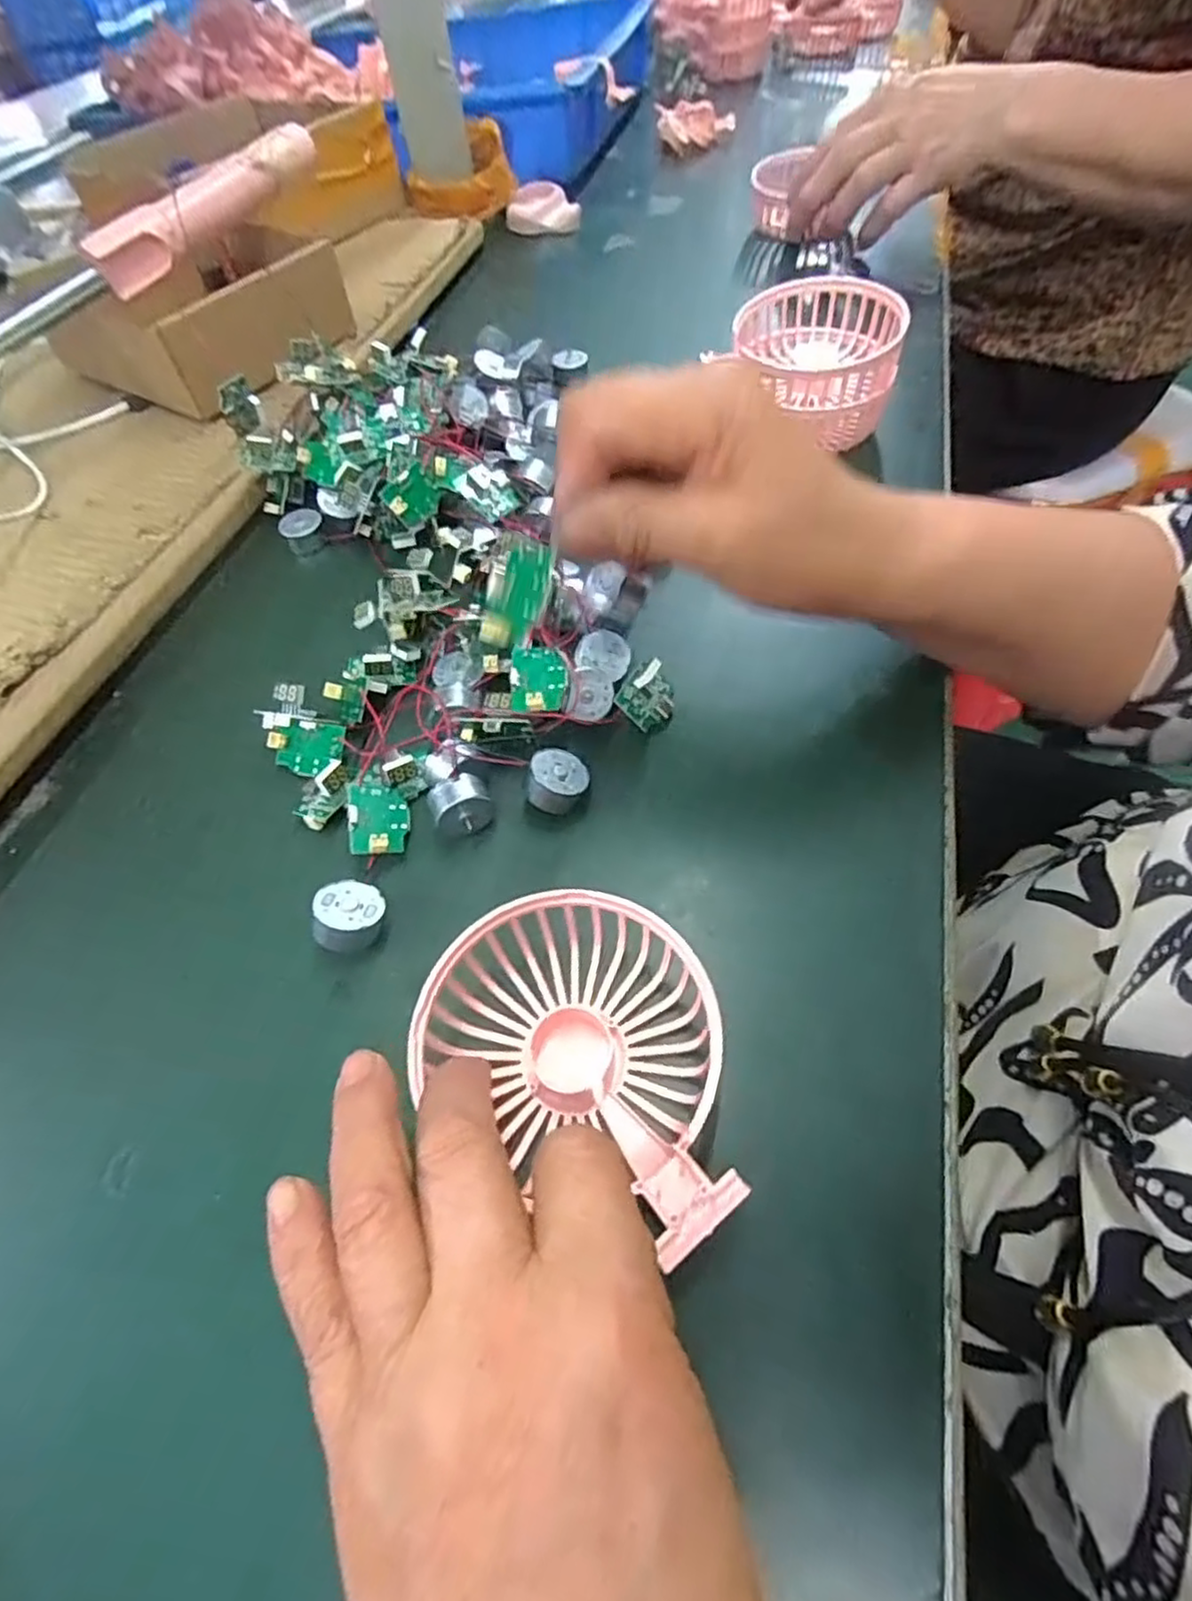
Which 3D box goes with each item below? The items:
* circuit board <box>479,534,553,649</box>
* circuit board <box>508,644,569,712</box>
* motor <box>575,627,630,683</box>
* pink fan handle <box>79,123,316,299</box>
[{"bbox_3d":[-0.024,-0.064,0.211,0.023,0.004,0.034,17,92,30],"label":"circuit board"},{"bbox_3d":[-0.023,-0.051,0.284,0.023,0.008,0.028,-1,79,-5],"label":"circuit board"},{"bbox_3d":[0.004,-0.066,0.312,0.024,0.010,0.021,16,86,2],"label":"motor"},{"bbox_3d":[-0.245,-0.376,0.442,0.038,0.043,0.167,35,66,26],"label":"pink fan handle"}]

